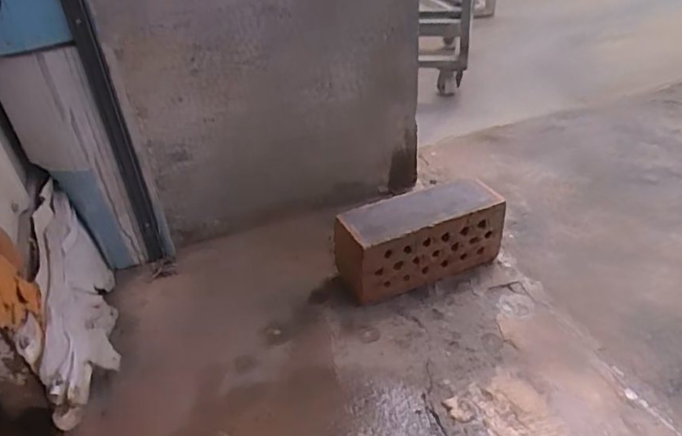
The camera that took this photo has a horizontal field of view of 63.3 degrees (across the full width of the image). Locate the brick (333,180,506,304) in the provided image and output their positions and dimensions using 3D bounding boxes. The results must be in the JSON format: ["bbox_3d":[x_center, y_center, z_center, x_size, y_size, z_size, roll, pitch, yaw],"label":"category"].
[{"bbox_3d":[0.111,0.031,0.782,0.237,0.117,0.083,-15,37,-16],"label":"brick"}]

